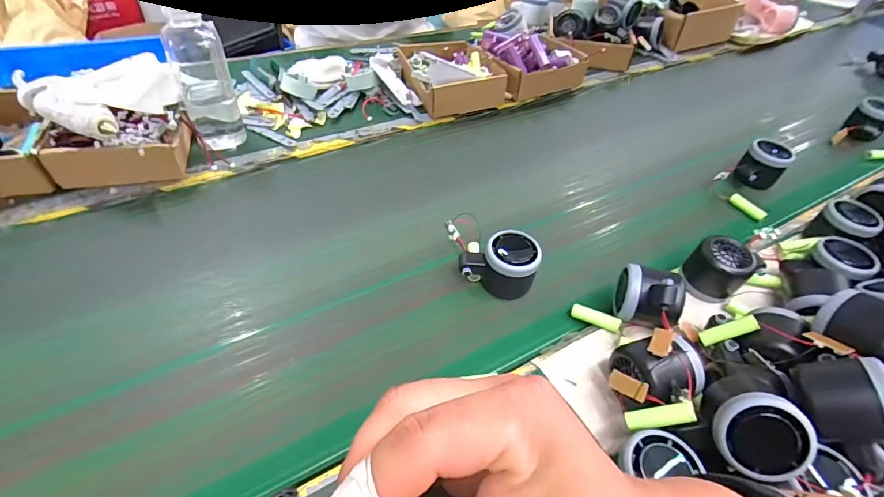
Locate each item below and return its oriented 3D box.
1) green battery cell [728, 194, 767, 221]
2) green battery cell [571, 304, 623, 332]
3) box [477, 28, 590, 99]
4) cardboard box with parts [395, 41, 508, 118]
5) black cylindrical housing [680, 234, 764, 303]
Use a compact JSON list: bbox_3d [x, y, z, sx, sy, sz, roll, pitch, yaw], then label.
[{"bbox_3d":[0.416,-0.057,0.596,0.013,0.015,0.050,-17,51,-19],"label":"green battery cell"},{"bbox_3d":[0.159,0.070,0.451,0.051,0.010,0.014,19,47,33],"label":"green battery cell"},{"bbox_3d":[0.156,-0.343,0.784,0.167,0.069,0.139,-18,52,-22],"label":"box"},{"bbox_3d":[0.010,-0.303,0.741,0.151,0.071,0.163,-18,51,-22],"label":"cardboard box with parts"},{"bbox_3d":[0.301,0.021,0.477,0.052,0.051,0.055,3,47,-4],"label":"black cylindrical housing"}]

